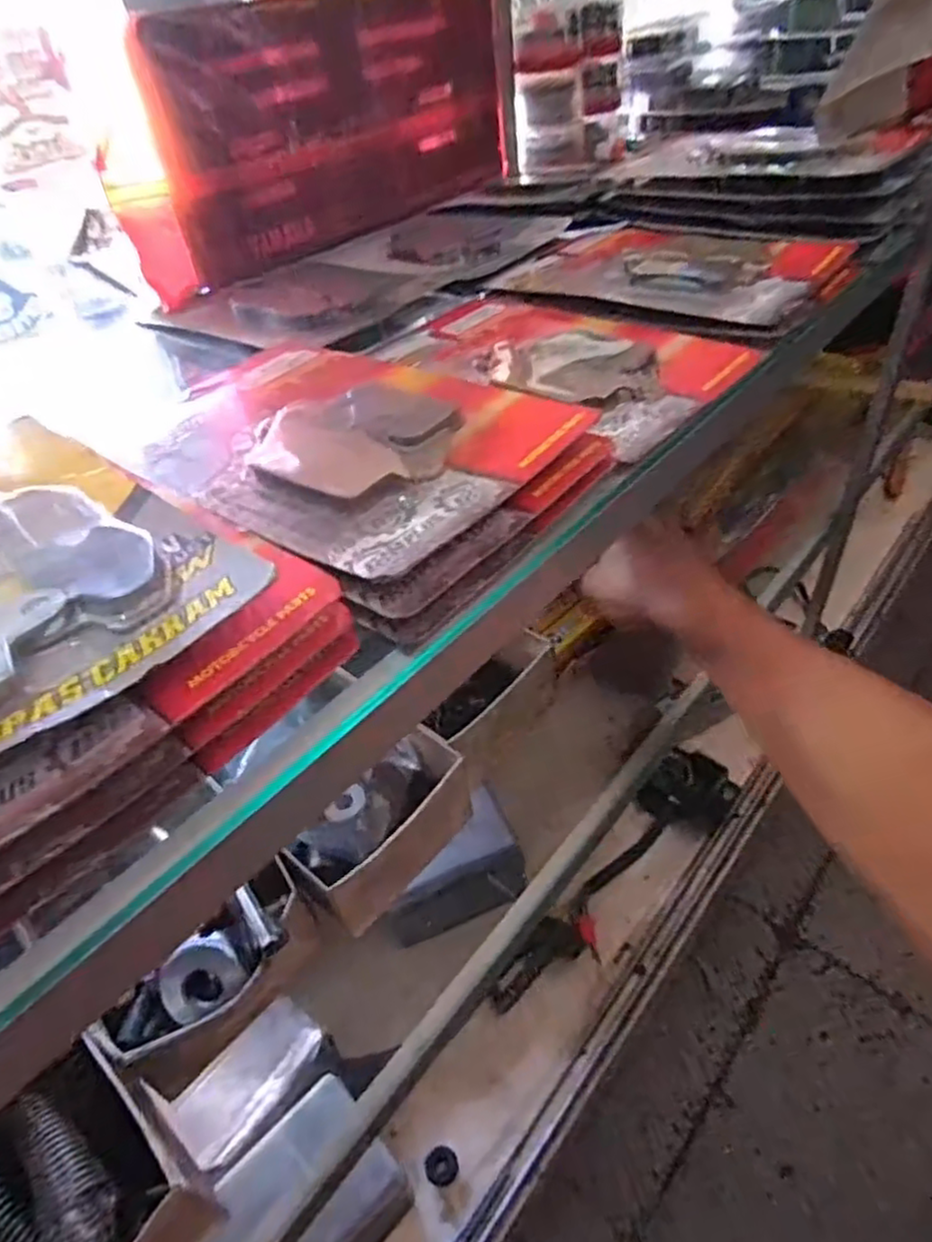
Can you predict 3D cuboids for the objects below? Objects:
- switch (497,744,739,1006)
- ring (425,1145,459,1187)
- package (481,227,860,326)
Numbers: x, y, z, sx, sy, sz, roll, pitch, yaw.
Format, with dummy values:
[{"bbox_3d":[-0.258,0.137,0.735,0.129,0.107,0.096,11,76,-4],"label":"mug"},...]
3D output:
[{"bbox_3d":[0.123,0.213,0.578,0.275,0.049,0.069,-33,51,-26],"label":"switch"},{"bbox_3d":[-0.016,0.371,0.469,0.022,0.010,0.021,-3,44,3],"label":"ring"},{"bbox_3d":[0.106,-0.195,0.378,0.165,0.013,0.111,25,51,28],"label":"package"}]

